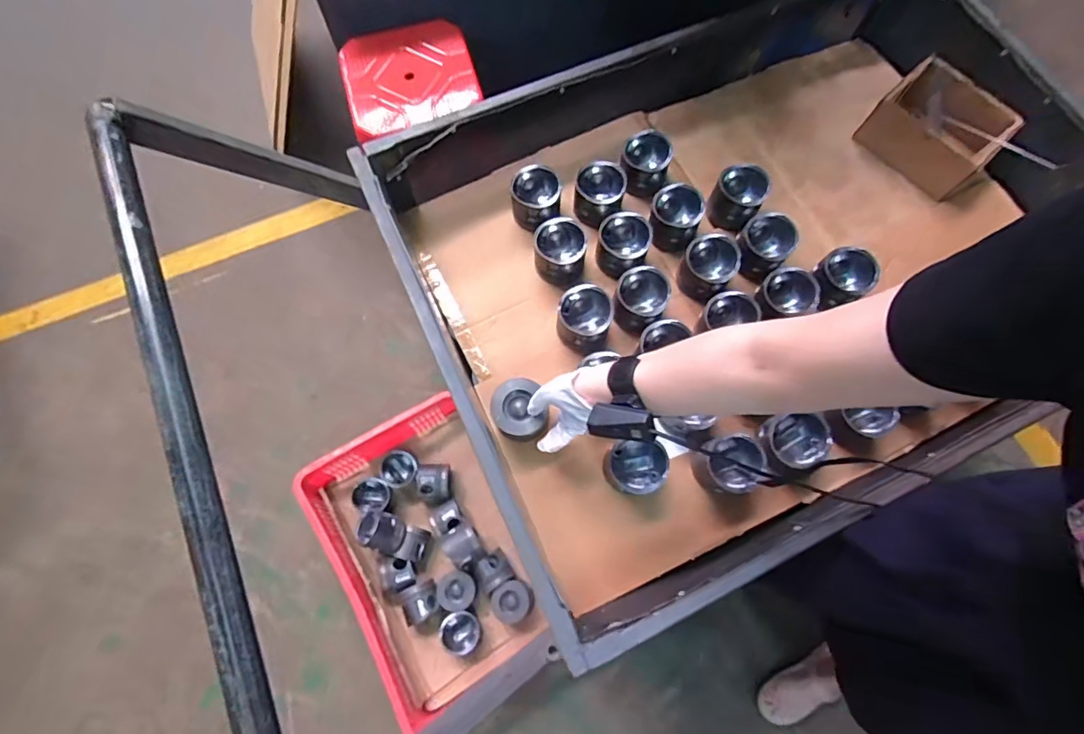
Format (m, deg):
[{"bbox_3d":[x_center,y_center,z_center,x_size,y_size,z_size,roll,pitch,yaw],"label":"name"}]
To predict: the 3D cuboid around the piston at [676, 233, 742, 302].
[{"bbox_3d":[0.274,-0.163,0.851,0.087,0.074,0.098,31,74,9],"label":"piston"}]

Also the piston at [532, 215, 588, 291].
[{"bbox_3d":[0.031,-0.193,0.870,0.090,0.072,0.101,6,72,1],"label":"piston"}]

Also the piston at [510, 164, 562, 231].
[{"bbox_3d":[-0.009,-0.296,0.896,0.092,0.072,0.104,-2,72,-1],"label":"piston"}]

